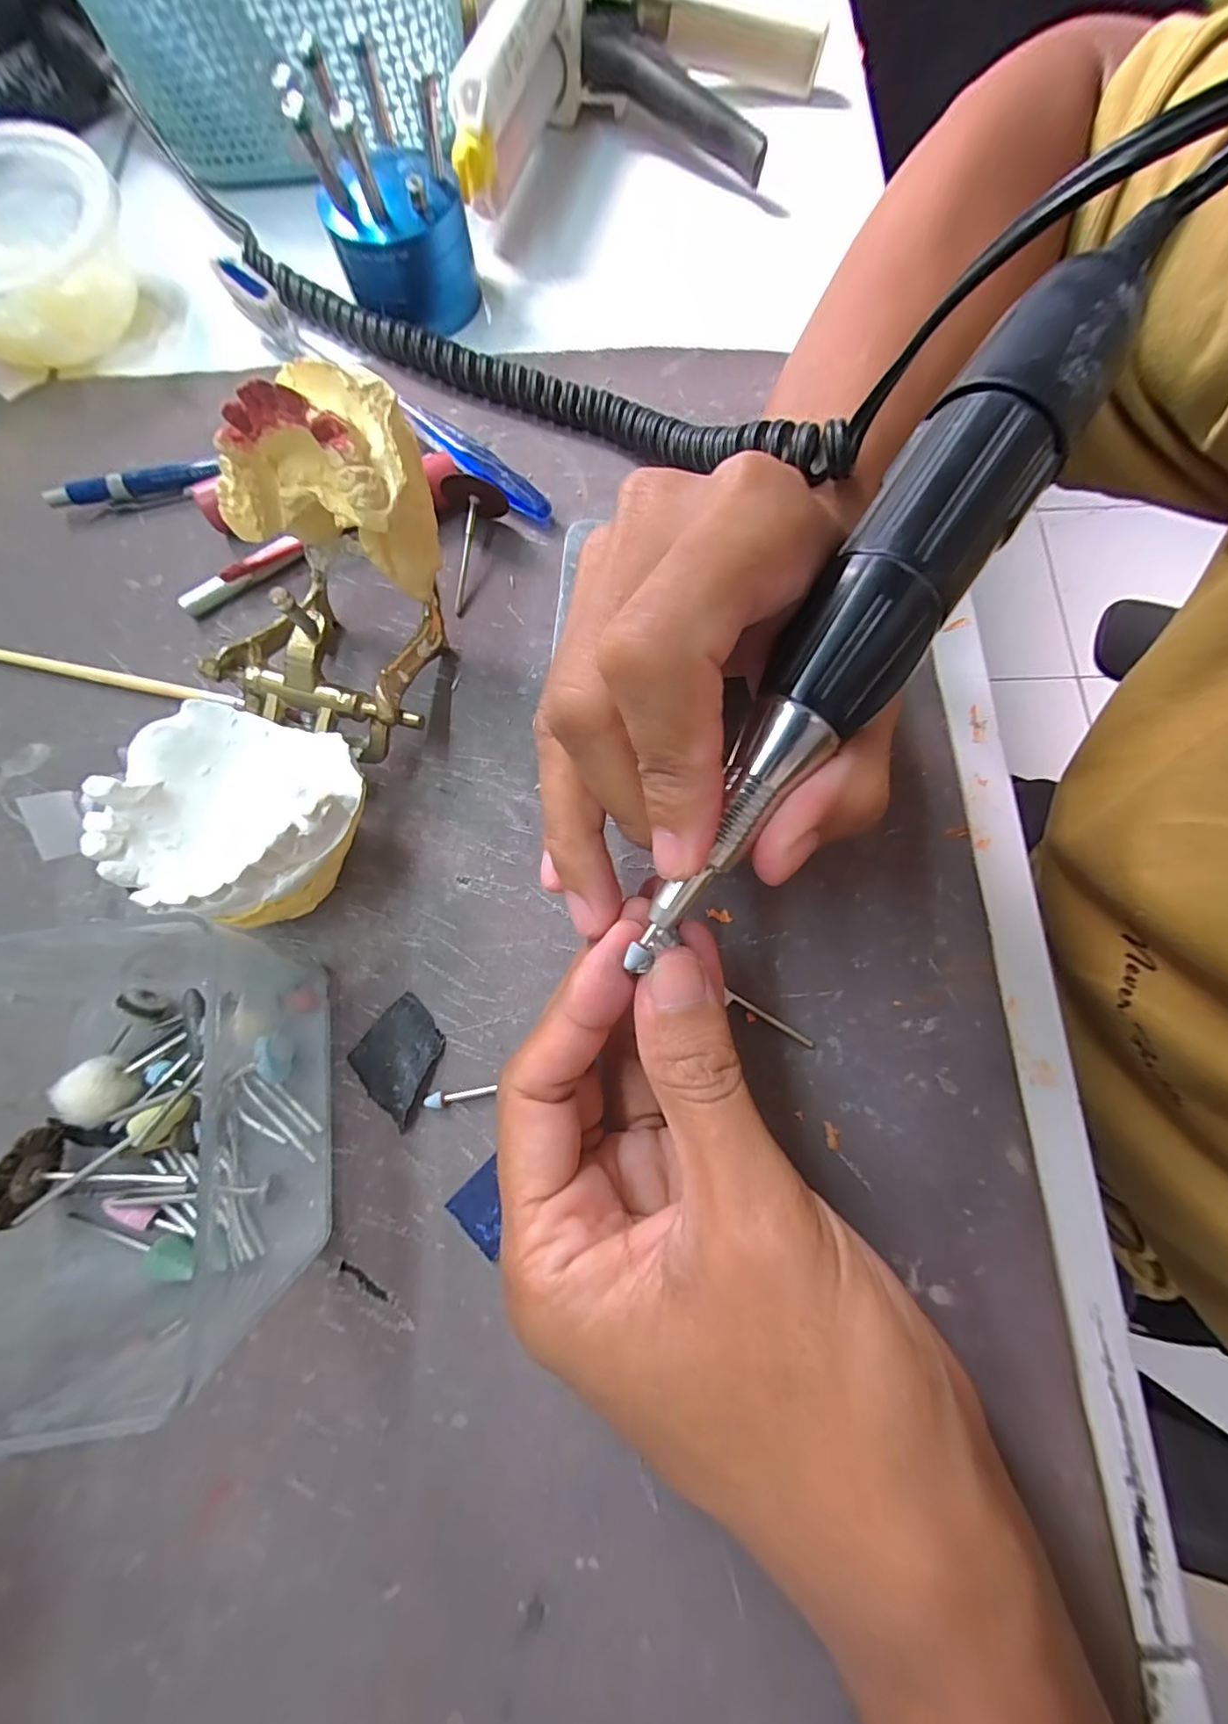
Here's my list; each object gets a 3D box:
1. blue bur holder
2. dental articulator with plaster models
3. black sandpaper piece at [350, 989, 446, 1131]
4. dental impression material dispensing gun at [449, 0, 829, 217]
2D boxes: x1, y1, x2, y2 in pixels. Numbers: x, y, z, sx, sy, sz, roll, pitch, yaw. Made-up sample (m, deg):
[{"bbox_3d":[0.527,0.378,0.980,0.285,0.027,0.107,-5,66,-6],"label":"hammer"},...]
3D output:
[{"bbox_3d":[-0.092,-0.273,0.229,0.056,0.067,0.052,-14,75,-2],"label":"blue bur holder"},{"bbox_3d":[-0.099,-0.056,0.167,0.065,0.077,0.143,10,76,4],"label":"dental articulator with plaster models"},{"bbox_3d":[-0.066,0.060,0.173,0.027,0.006,0.029,40,80,11],"label":"black sandpaper piece"},{"bbox_3d":[0.015,-0.381,0.265,0.155,0.060,0.195,10,76,4],"label":"dental impression material dispensing gun"}]

